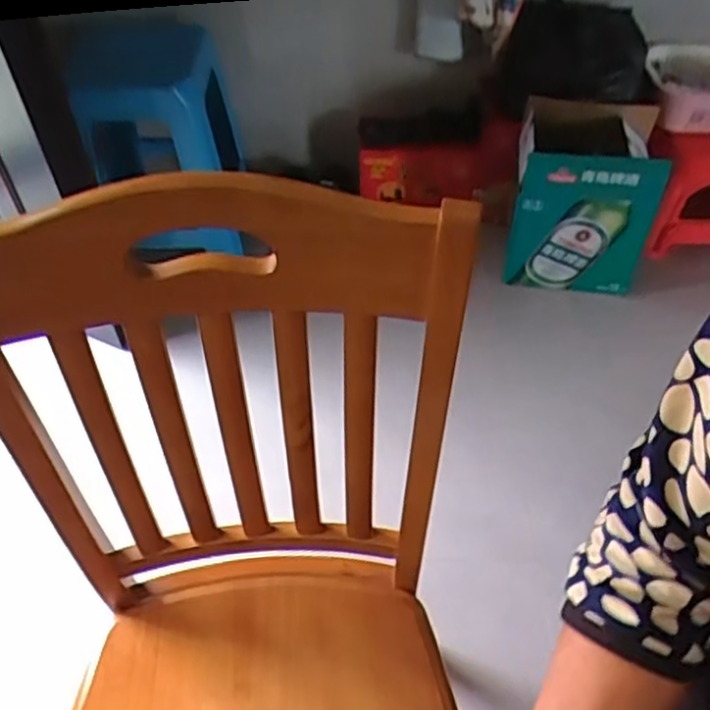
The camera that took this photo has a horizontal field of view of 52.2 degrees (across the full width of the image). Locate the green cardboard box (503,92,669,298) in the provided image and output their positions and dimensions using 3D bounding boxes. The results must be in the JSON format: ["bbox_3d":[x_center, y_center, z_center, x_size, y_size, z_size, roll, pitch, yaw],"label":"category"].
[{"bbox_3d":[0.504,-0.354,1.596,0.300,0.350,0.254,7,51,6],"label":"green cardboard box"}]

